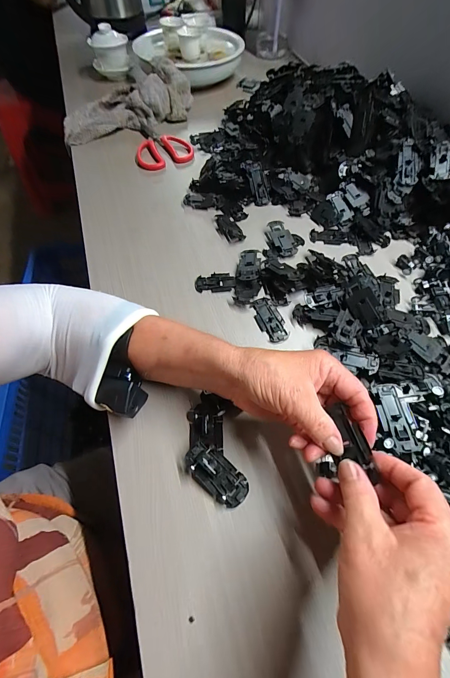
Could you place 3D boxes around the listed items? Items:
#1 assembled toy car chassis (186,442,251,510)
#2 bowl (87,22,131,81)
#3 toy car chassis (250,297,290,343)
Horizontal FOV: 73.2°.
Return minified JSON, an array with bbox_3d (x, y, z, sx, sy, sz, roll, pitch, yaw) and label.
[{"bbox_3d":[-0.008,0.125,0.279,0.063,0.015,0.031,40,68,8],"label":"assembled toy car chassis"},{"bbox_3d":[-0.258,-0.645,0.682,0.074,0.077,0.075,-1,60,1],"label":"bowl"},{"bbox_3d":[0.055,-0.023,0.375,0.030,0.005,0.062,-22,62,-11],"label":"toy car chassis"}]

